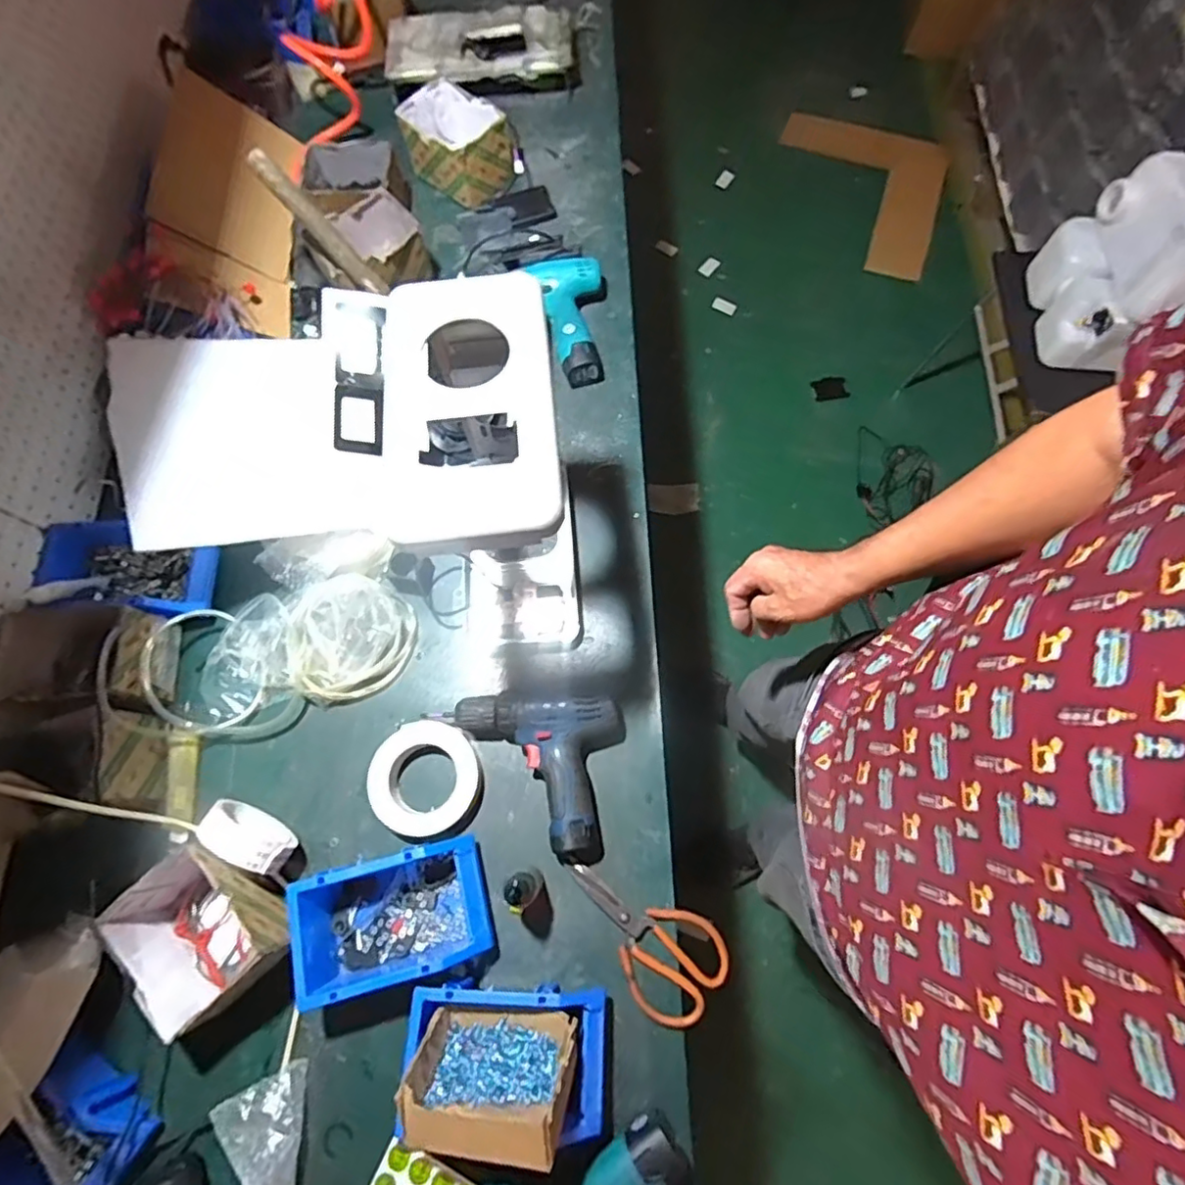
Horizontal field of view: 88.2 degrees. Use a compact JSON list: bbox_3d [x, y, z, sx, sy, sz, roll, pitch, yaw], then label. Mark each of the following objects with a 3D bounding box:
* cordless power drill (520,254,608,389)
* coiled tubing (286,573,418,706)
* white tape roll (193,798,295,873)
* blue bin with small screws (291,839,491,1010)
[{"bbox_3d":[-0.015,-0.408,0.891,0.116,0.054,0.195,-21,72,-5],"label":"cordless power drill"},{"bbox_3d":[-0.302,0.060,0.756,0.138,0.052,0.157,25,74,10],"label":"coiled tubing"},{"bbox_3d":[-0.374,0.265,0.666,0.097,0.093,0.033,29,75,11],"label":"white tape roll"},{"bbox_3d":[-0.206,0.336,0.638,0.186,0.074,0.117,-14,71,-3],"label":"blue bin with small screws"}]

